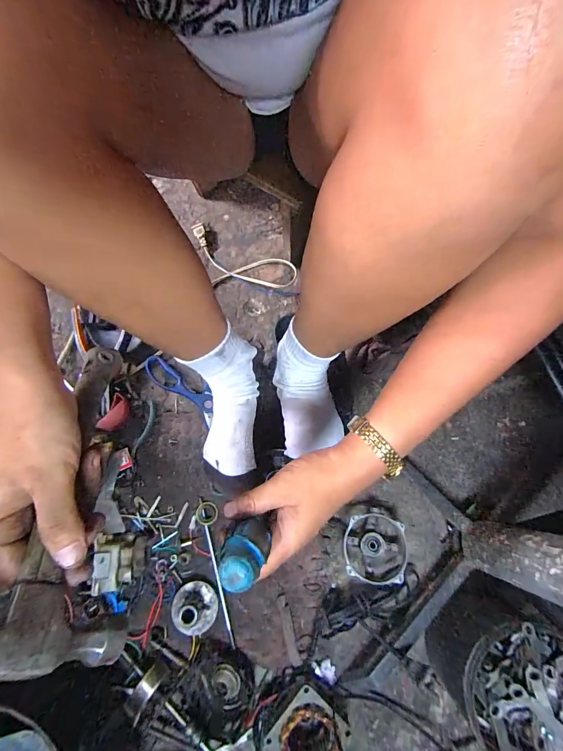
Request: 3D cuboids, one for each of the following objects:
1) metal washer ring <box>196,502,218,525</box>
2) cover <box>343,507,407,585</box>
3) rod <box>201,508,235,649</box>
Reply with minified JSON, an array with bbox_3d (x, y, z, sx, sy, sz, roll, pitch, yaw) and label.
[{"bbox_3d":[-0.108,0.198,0.488,0.032,0.009,0.030,0,73,-1],"label":"metal washer ring"},{"bbox_3d":[0.130,0.231,0.464,0.089,0.044,0.086,0,73,-1],"label":"cover"},{"bbox_3d":[-0.088,0.273,0.462,0.007,0.007,0.174,-16,73,-7],"label":"rod"}]

